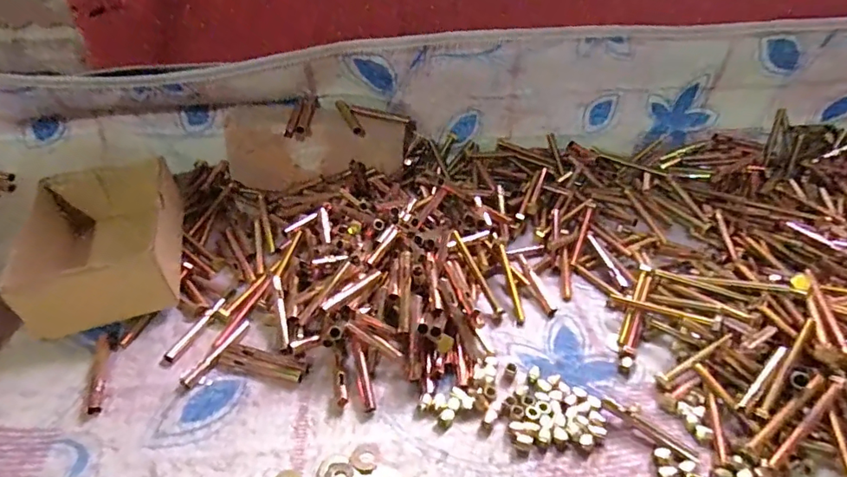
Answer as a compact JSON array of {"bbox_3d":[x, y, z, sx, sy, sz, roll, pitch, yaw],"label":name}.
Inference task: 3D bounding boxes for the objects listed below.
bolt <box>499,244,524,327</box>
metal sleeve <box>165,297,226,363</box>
[{"bbox_3d":[0.099,0.052,0.566,0.009,0.010,0.098,-5,59,-7],"label":"bolt"},{"bbox_3d":[-0.229,0.089,0.505,0.010,0.005,0.085,13,39,13],"label":"metal sleeve"}]

